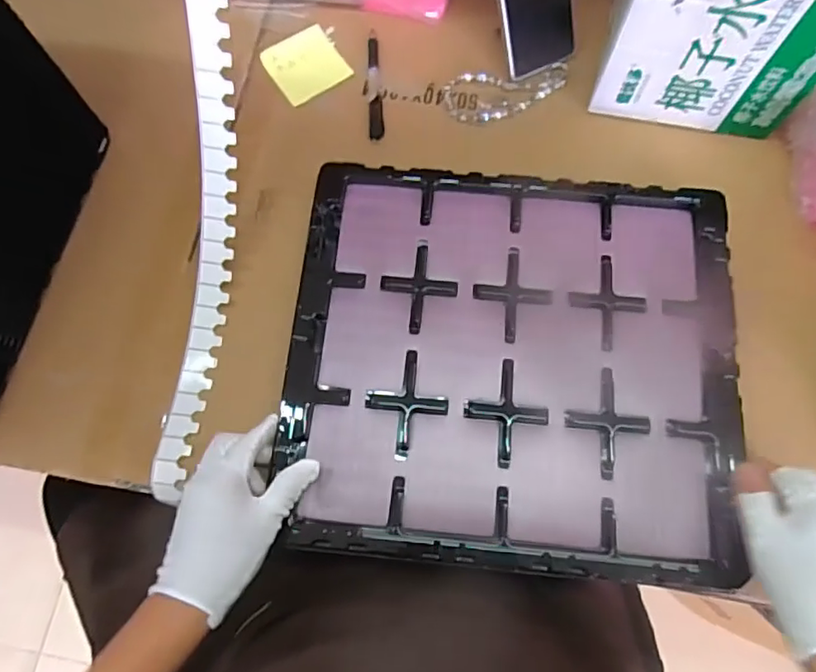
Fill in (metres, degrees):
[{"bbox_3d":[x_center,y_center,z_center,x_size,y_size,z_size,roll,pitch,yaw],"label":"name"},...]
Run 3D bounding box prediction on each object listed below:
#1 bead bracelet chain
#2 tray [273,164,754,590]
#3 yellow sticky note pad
[{"bbox_3d":[0.103,-0.246,0.569,0.125,0.014,0.061,-4,73,0],"label":"bead bracelet chain"},{"bbox_3d":[0.085,0.015,0.464,0.359,0.029,0.328,6,75,0],"label":"tray"},{"bbox_3d":[-0.110,-0.294,0.594,0.076,0.004,0.076,-33,76,-8],"label":"yellow sticky note pad"}]

